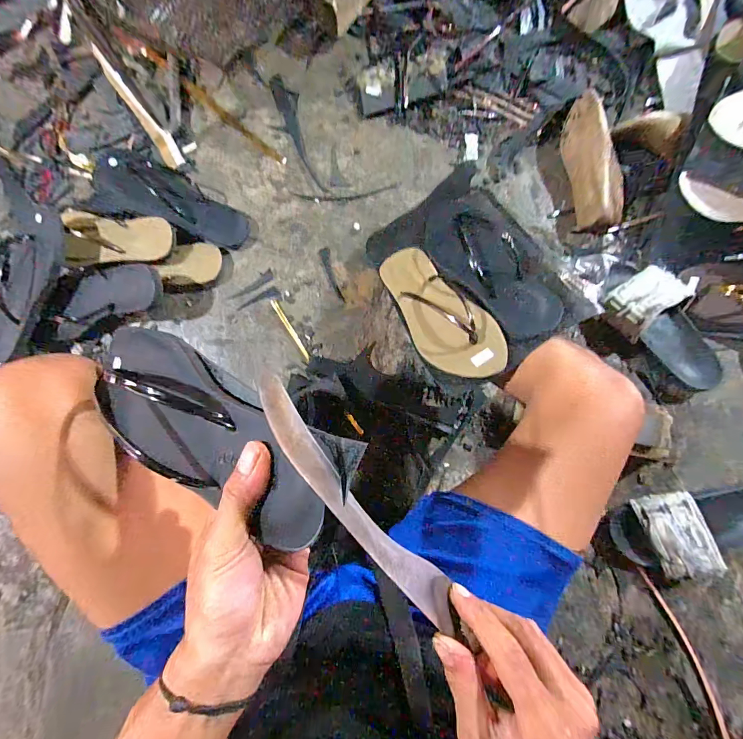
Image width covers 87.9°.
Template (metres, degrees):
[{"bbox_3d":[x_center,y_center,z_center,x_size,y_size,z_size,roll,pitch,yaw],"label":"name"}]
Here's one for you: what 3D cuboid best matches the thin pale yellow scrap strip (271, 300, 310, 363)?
[{"bbox_3d":[-0.135,-0.065,0.646,0.011,0.004,0.120,-31,85,-4],"label":"thin pale yellow scrap strip"}]

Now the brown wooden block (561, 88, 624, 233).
[{"bbox_3d":[0.384,-0.354,0.658,0.081,0.060,0.222,-9,84,-2],"label":"brown wooden block"}]

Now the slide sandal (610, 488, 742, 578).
[{"bbox_3d":[0.508,0.241,0.579,0.259,0.060,0.117,-11,84,-2],"label":"slide sandal"}]

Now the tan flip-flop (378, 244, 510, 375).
[{"bbox_3d":[0.080,-0.084,0.491,0.091,0.039,0.229,-30,59,-4],"label":"tan flip-flop"}]

